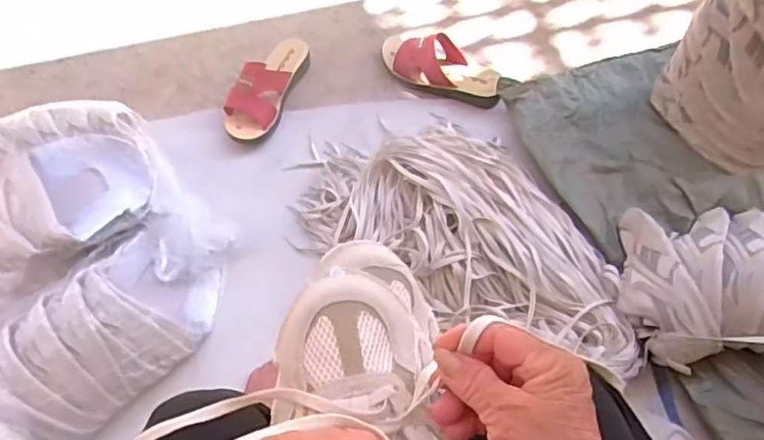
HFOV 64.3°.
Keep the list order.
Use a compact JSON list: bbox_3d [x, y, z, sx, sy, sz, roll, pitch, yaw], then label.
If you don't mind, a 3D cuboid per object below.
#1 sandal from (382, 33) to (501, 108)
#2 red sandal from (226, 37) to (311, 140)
[{"bbox_3d":[0.098,-0.260,1.030,0.222,0.069,0.083,21,66,12],"label":"sandal"},{"bbox_3d":[-0.197,-0.228,1.025,0.086,0.069,0.226,14,65,9],"label":"red sandal"}]

